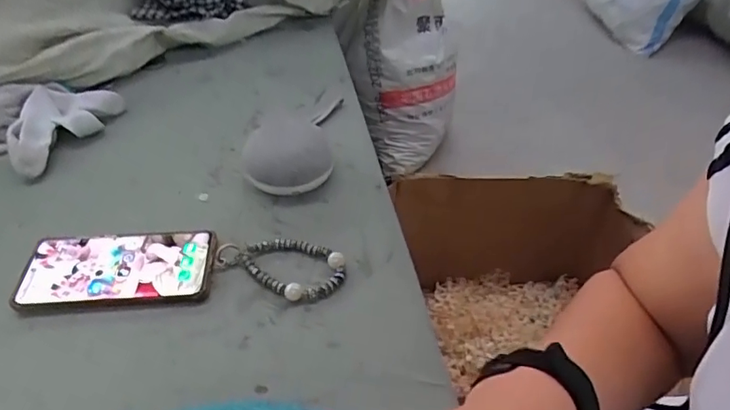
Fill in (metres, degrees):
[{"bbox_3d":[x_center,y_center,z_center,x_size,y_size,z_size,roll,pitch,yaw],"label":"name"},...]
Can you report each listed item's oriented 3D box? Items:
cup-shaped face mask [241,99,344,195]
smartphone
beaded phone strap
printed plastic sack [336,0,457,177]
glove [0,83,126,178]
[{"bbox_3d":[-0.082,-0.063,0.583,0.100,0.046,0.110,5,44,5],"label":"cup-shaped face mask"},{"bbox_3d":[-0.228,0.058,0.483,0.167,0.014,0.078,-3,44,-4],"label":"smartphone"},{"bbox_3d":[-0.076,0.052,0.486,0.116,0.012,0.062,19,47,19],"label":"beaded phone strap"},{"bbox_3d":[0.109,-0.406,1.401,0.304,0.718,0.180,-14,46,-14],"label":"printed plastic sack"},{"bbox_3d":[-0.400,-0.117,0.631,0.158,0.052,0.155,21,48,20],"label":"glove"}]

